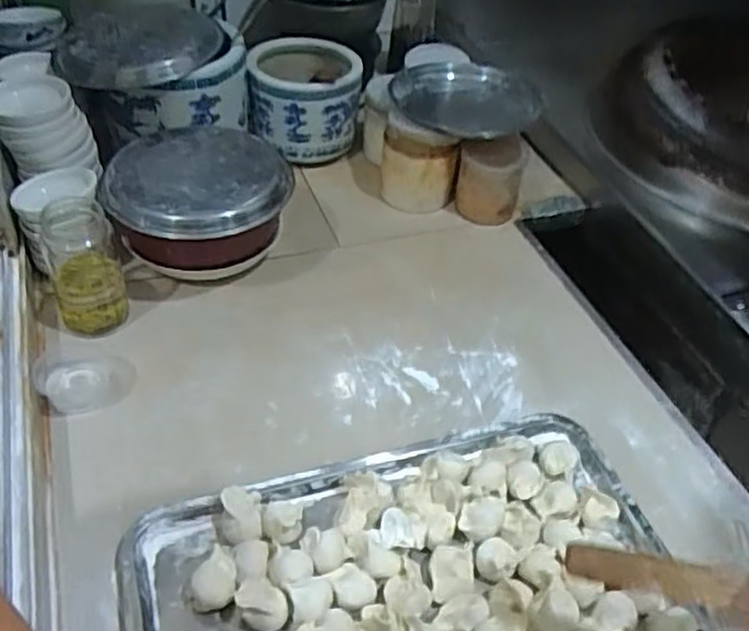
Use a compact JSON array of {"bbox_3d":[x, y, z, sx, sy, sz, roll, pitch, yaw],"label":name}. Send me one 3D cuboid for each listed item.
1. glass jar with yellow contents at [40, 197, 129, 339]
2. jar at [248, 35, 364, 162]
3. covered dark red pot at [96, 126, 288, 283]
[{"bbox_3d":[-0.295,-0.048,0.735,0.069,0.130,0.062,-15,46,-20],"label":"glass jar with yellow contents"},{"bbox_3d":[-0.096,-0.304,1.017,0.143,0.121,0.142,2,44,-2],"label":"jar"},{"bbox_3d":[-0.191,-0.104,0.810,0.193,0.133,0.176,3,43,-2],"label":"covered dark red pot"}]

